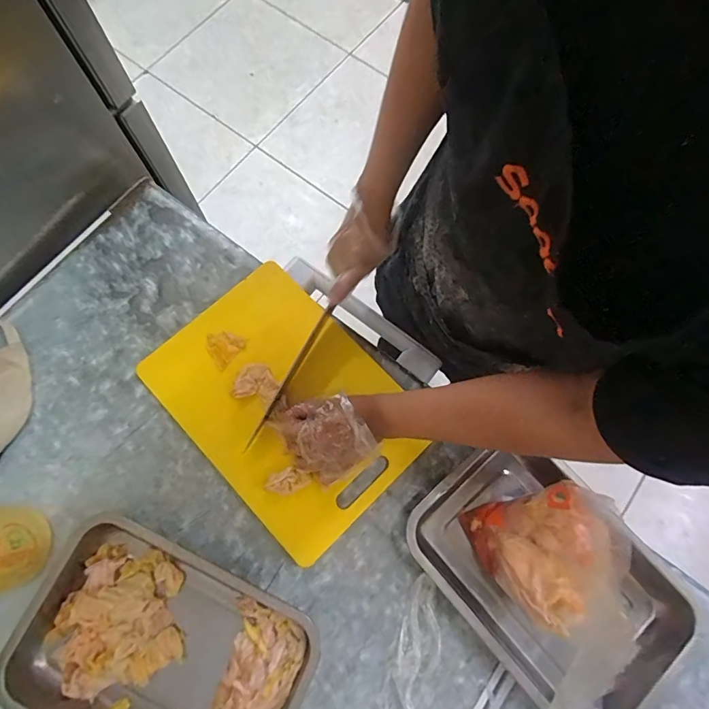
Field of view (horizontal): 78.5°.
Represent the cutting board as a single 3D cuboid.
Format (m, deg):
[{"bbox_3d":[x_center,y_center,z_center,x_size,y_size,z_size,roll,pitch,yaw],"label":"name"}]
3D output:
[{"bbox_3d":[-0.089,0.058,0.578,0.244,0.020,0.341,-42,79,-13],"label":"cutting board"}]

